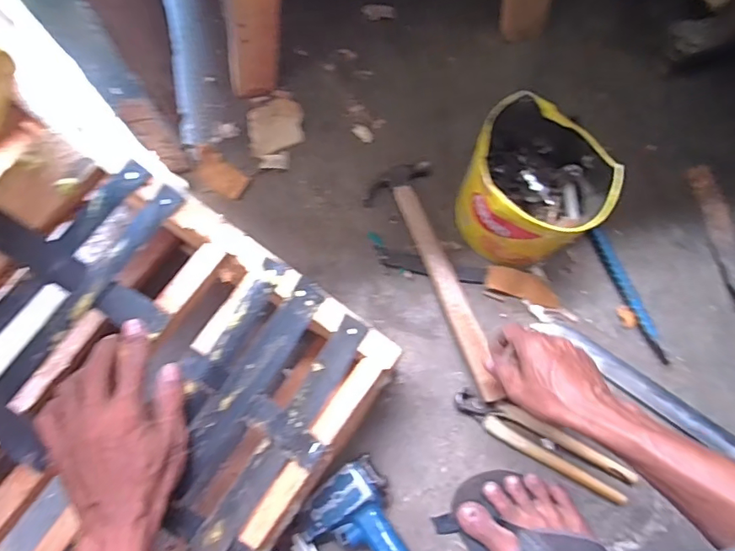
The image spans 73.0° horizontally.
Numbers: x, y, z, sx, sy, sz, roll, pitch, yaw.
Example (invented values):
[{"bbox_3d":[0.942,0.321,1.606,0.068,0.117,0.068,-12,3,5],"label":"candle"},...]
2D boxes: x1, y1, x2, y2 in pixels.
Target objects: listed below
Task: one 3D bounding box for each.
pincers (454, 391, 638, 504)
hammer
[{"bbox_3d":[0.209,0.199,0.596,0.222,0.022,0.045,28,79,7],"label":"pincers"},{"bbox_3d":[0.090,0.003,0.623,0.084,0.023,0.313,-20,74,-4],"label":"hammer"}]

